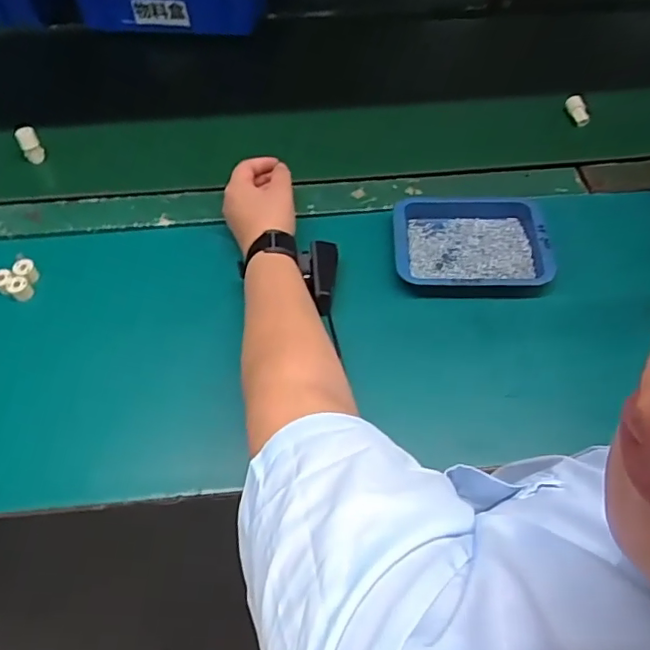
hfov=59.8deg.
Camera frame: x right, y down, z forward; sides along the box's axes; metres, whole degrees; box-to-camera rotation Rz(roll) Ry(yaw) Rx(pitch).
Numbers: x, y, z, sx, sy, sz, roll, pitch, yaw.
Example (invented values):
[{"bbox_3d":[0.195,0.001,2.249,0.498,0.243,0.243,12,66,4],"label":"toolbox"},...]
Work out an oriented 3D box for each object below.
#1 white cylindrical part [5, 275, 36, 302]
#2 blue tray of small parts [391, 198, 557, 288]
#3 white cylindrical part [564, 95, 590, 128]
[{"bbox_3d":[-0.313,-0.037,0.583,0.021,0.020,0.017,-37,62,-22],"label":"white cylindrical part"},{"bbox_3d":[0.154,-0.089,0.603,0.156,0.026,0.123,4,55,5],"label":"blue tray of small parts"},{"bbox_3d":[0.332,-0.281,0.740,0.020,0.015,0.041,-42,105,-24],"label":"white cylindrical part"}]

